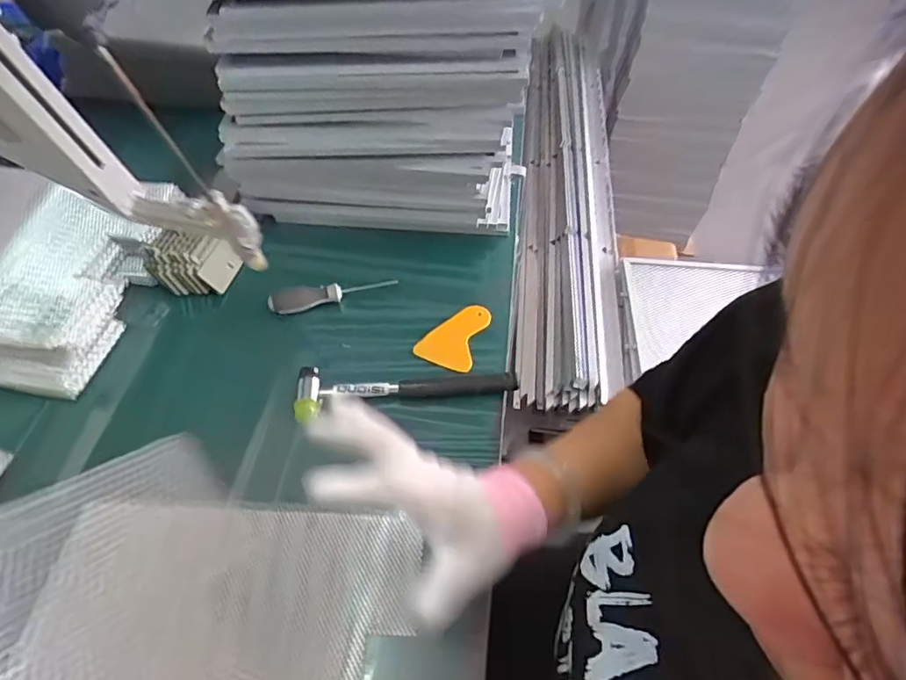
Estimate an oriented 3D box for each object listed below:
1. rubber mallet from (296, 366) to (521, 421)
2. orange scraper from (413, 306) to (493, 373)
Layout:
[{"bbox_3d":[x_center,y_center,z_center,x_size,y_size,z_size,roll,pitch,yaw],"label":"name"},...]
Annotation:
[{"bbox_3d":[-0.051,0.053,0.604,0.243,0.027,0.055,-4,52,-4],"label":"rubber mallet"},{"bbox_3d":[0.003,-0.010,0.667,0.069,0.009,0.101,19,57,9],"label":"orange scraper"}]

